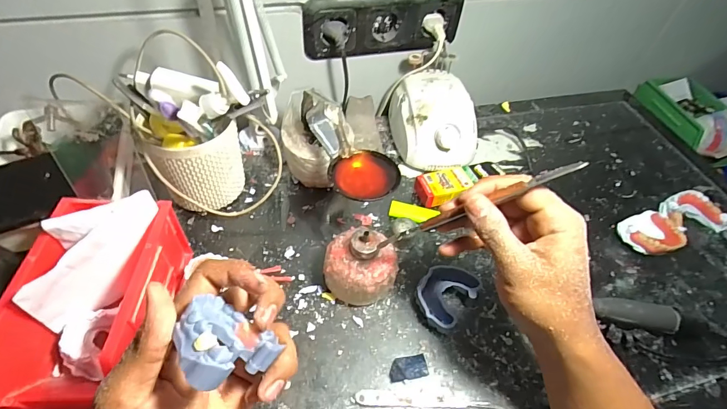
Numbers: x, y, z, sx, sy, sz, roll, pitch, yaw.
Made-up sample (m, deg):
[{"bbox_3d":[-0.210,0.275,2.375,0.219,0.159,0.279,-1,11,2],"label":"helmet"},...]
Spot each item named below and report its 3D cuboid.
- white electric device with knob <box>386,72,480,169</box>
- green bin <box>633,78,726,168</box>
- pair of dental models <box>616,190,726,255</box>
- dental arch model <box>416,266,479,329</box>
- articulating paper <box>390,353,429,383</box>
[{"bbox_3d":[0.098,-0.118,0.556,0.104,0.078,0.138,-4,53,-9],"label":"white electric device with knob"},{"bbox_3d":[0.579,-0.156,0.695,0.118,0.060,0.183,-12,54,-15],"label":"green bin"},{"bbox_3d":[0.391,0.027,0.499,0.141,0.036,0.065,-17,56,-19],"label":"pair of dental models"},{"bbox_3d":[0.084,0.096,0.415,0.052,0.027,0.067,37,57,21],"label":"dental arch model"},{"bbox_3d":[0.043,0.156,0.376,0.037,0.004,0.021,-6,53,-10],"label":"articulating paper"}]

